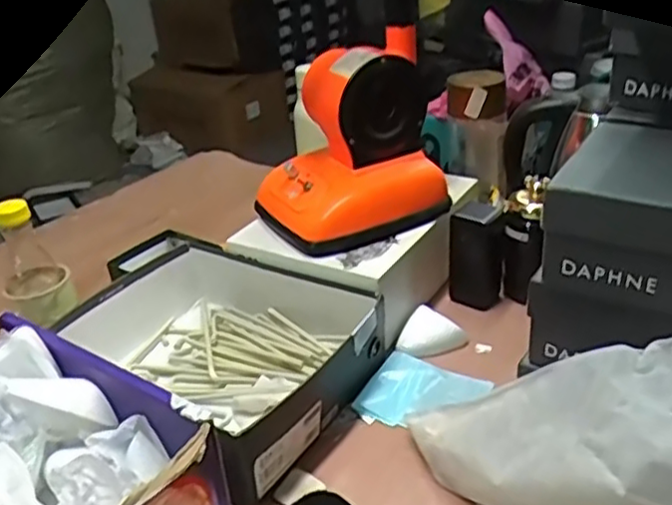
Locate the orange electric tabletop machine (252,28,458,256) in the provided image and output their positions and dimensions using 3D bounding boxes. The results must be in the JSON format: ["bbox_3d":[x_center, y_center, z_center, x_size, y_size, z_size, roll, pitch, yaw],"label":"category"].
[{"bbox_3d":[0.014,-0.139,0.859,0.210,0.205,0.156,-19,33,-23],"label":"orange electric tabletop machine"}]

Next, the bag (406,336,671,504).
[{"bbox_3d":[0.196,0.170,0.562,0.318,0.147,0.142,-19,17,39],"label":"bag"}]

